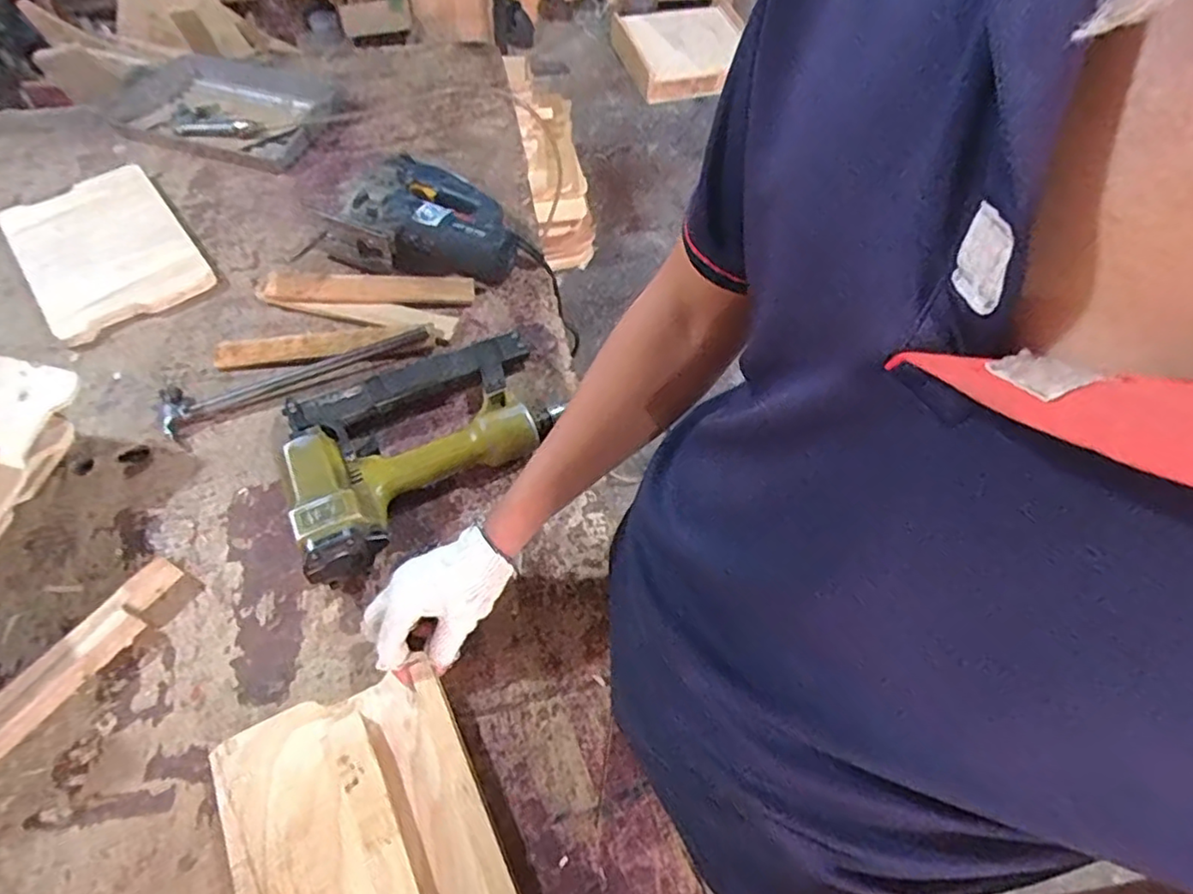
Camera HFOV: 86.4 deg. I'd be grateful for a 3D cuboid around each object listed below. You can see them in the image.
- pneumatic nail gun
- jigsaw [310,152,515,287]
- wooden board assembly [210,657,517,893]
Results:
[{"bbox_3d":[-0.182,-0.018,0.663,0.288,0.069,0.217,-26,63,-12],"label":"pneumatic nail gun"},{"bbox_3d":[-0.214,-0.296,0.836,0.225,0.073,0.195,28,62,16],"label":"jigsaw"},{"bbox_3d":[-0.168,0.320,0.475,0.180,0.022,0.275,-25,63,-12],"label":"wooden board assembly"}]

